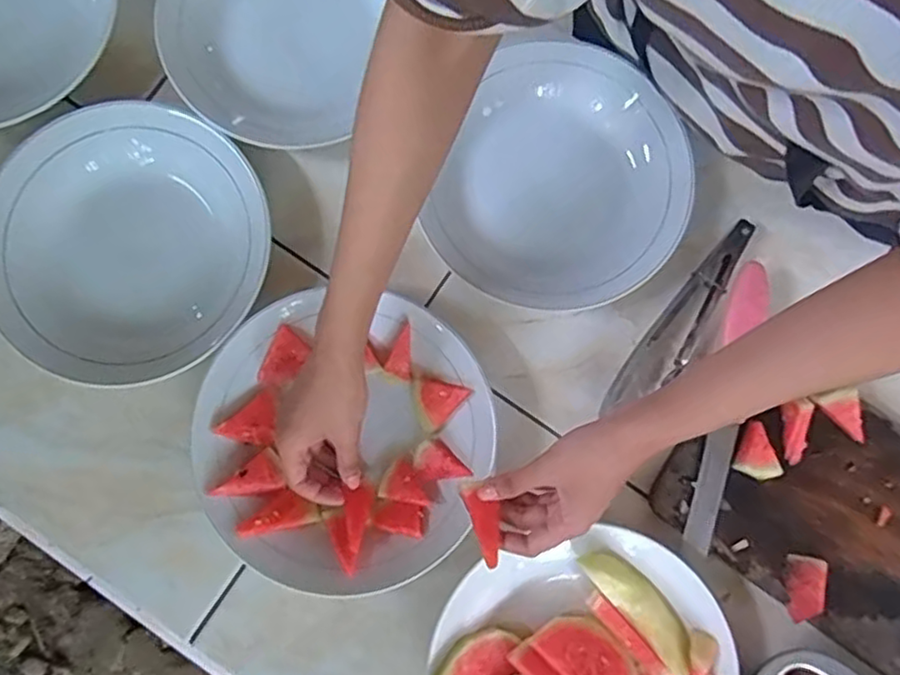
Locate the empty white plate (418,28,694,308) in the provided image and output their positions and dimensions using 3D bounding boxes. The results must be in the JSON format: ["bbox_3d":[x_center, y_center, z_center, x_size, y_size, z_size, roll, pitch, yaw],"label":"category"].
[{"bbox_3d":[0.096,-0.131,0.547,0.191,0.035,0.224,21,82,2],"label":"empty white plate"}]

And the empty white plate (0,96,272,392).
[{"bbox_3d":[-0.255,-0.072,0.529,0.218,0.043,0.212,0,82,-1],"label":"empty white plate"}]

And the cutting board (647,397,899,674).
[{"bbox_3d":[0.316,0.141,0.519,0.271,0.026,0.171,36,83,3],"label":"cutting board"}]

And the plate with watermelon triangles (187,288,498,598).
[{"bbox_3d":[-0.081,0.076,0.516,0.218,0.045,0.219,0,82,-1],"label":"plate with watermelon triangles"}]

